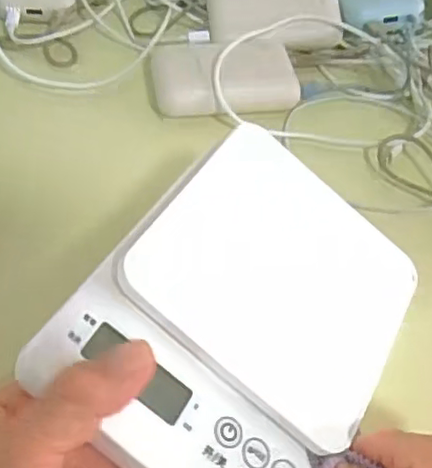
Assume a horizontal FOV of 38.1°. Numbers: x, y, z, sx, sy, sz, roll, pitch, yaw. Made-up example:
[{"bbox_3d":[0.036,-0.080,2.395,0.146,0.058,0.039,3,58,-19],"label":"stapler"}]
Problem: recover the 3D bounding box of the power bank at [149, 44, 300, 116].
[{"bbox_3d":[0.007,-0.112,0.450,0.103,0.030,0.060,2,50,-5],"label":"power bank"}]

